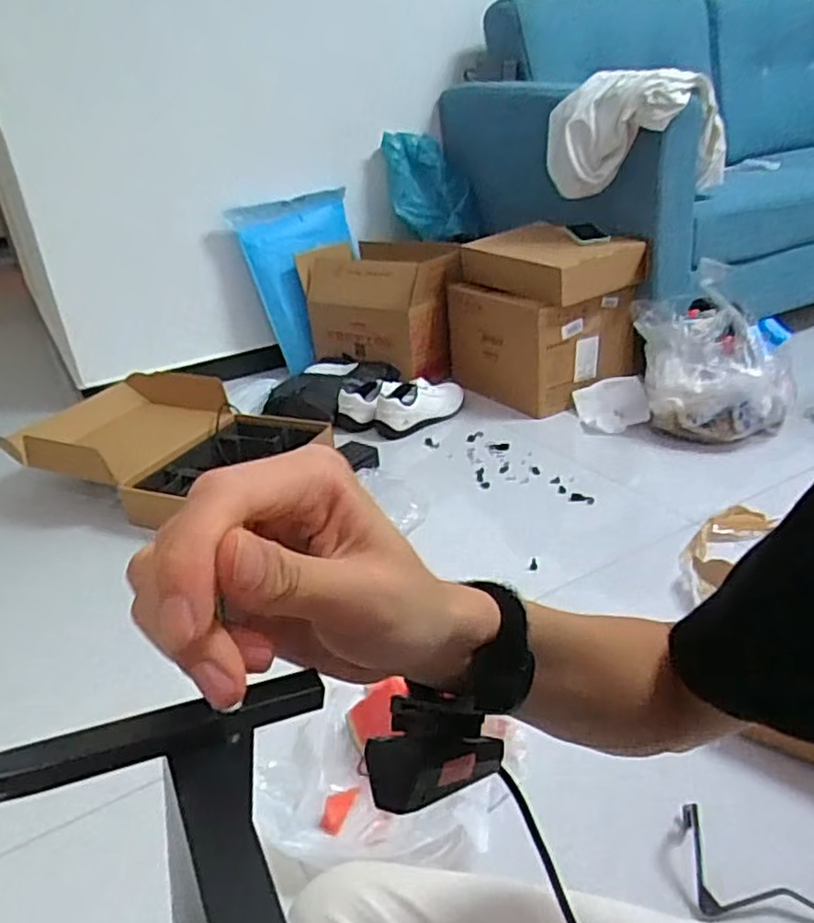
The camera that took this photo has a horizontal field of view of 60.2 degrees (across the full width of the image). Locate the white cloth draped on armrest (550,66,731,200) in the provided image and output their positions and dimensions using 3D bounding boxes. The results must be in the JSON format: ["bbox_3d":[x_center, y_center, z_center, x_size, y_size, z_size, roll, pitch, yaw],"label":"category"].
[{"bbox_3d":[0.491,-0.714,1.527,0.384,0.234,0.285,5,29,20],"label":"white cloth draped on armrest"}]

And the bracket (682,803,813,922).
[{"bbox_3d":[0.343,0.373,0.648,0.150,0.053,0.100,-1,27,10],"label":"bracket"}]

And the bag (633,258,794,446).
[{"bbox_3d":[0.631,-0.212,1.455,0.256,0.263,0.252,-12,28,-11],"label":"bag"}]

